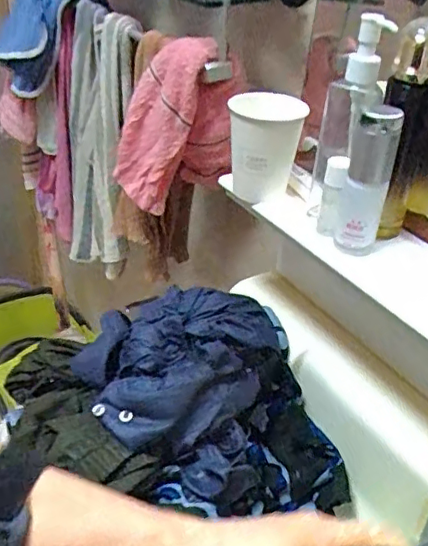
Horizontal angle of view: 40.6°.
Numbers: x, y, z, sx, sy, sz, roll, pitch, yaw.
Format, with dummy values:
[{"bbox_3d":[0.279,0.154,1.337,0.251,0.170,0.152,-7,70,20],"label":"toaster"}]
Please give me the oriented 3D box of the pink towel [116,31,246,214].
[{"bbox_3d":[-0.039,-0.169,0.666,0.148,0.182,0.064,0,34,-9],"label":"pink towel"}]

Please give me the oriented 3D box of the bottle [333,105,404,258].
[{"bbox_3d":[0.127,-0.071,0.485,0.034,0.131,0.030,12,34,10],"label":"bottle"}]

